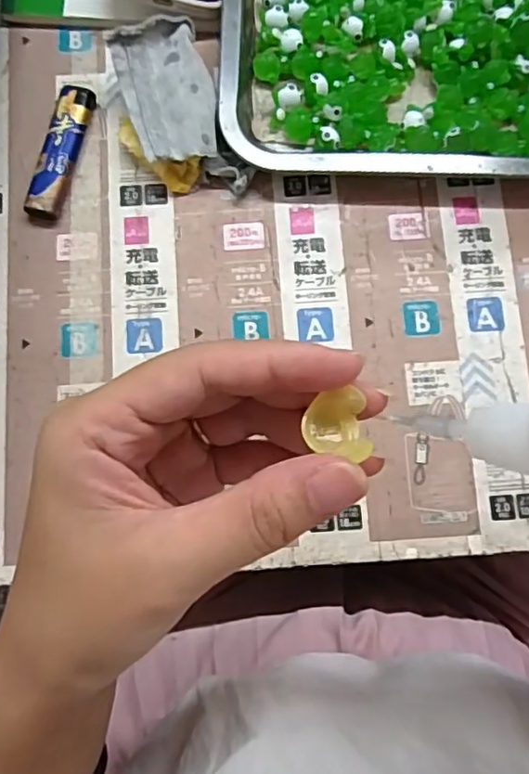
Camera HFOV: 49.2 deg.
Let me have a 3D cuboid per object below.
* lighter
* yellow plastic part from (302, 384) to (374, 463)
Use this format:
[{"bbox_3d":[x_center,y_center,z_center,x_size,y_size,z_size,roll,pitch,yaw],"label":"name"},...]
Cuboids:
[{"bbox_3d":[-0.118,-0.137,0.333,0.020,0.012,0.081,12,82,2],"label":"lighter"},{"bbox_3d":[0.020,0.011,0.161,0.016,0.013,0.019,-5,84,-2],"label":"yellow plastic part"}]

